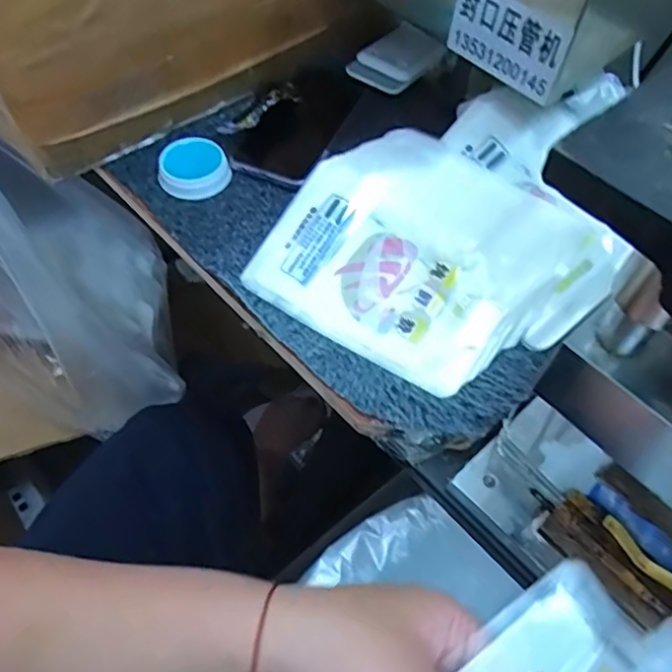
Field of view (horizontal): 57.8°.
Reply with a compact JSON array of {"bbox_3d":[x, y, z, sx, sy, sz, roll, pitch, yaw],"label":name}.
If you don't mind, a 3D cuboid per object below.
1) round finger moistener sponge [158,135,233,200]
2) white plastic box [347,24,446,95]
[{"bbox_3d":[-0.128,-0.153,0.545,0.062,0.027,0.050,-11,58,-10],"label":"round finger moistener sponge"},{"bbox_3d":[0.062,-0.284,0.633,0.060,0.026,0.106,37,62,19],"label":"white plastic box"}]

